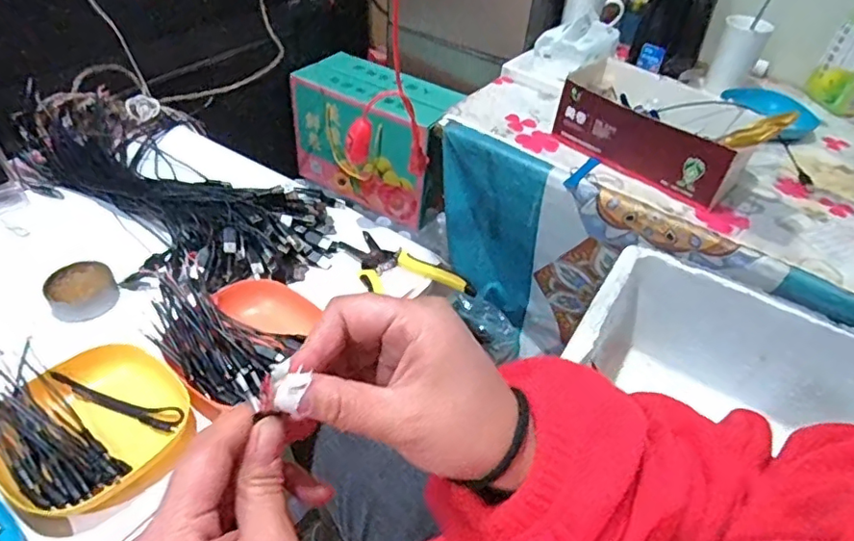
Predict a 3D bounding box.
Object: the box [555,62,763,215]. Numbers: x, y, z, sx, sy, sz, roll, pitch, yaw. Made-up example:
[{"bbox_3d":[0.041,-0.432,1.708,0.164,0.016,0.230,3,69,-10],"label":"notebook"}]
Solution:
[{"bbox_3d":[0.322,-0.202,0.807,0.249,0.091,0.131,34,50,27],"label":"box"}]

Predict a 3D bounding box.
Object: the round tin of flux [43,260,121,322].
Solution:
[{"bbox_3d":[-0.359,0.021,0.587,0.062,0.021,0.067,3,43,-3],"label":"round tin of flux"}]

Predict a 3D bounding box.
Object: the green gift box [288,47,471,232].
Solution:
[{"bbox_3d":[-0.106,-0.280,1.181,0.329,0.233,0.158,25,46,19],"label":"green gift box"}]

